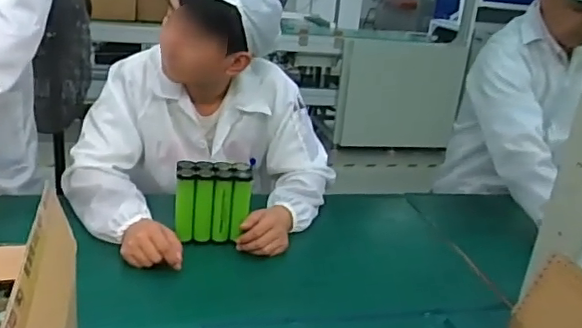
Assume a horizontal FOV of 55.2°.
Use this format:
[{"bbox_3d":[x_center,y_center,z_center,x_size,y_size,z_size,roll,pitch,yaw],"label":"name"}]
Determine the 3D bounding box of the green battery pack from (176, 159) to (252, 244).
[{"bbox_3d":[-0.147,0.073,1.052,0.137,0.138,0.063,3,20,-8],"label":"green battery pack"}]

